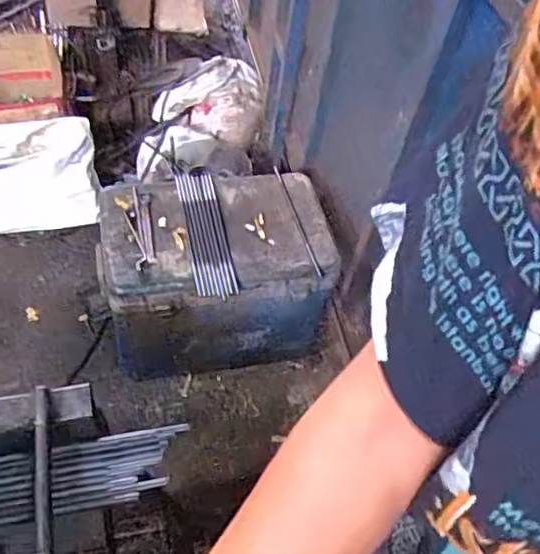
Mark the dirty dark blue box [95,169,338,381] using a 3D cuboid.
[{"bbox_3d":[-0.130,0.000,1.465,0.498,0.372,0.347,-4,49,-10],"label":"dirty dark blue box"}]

